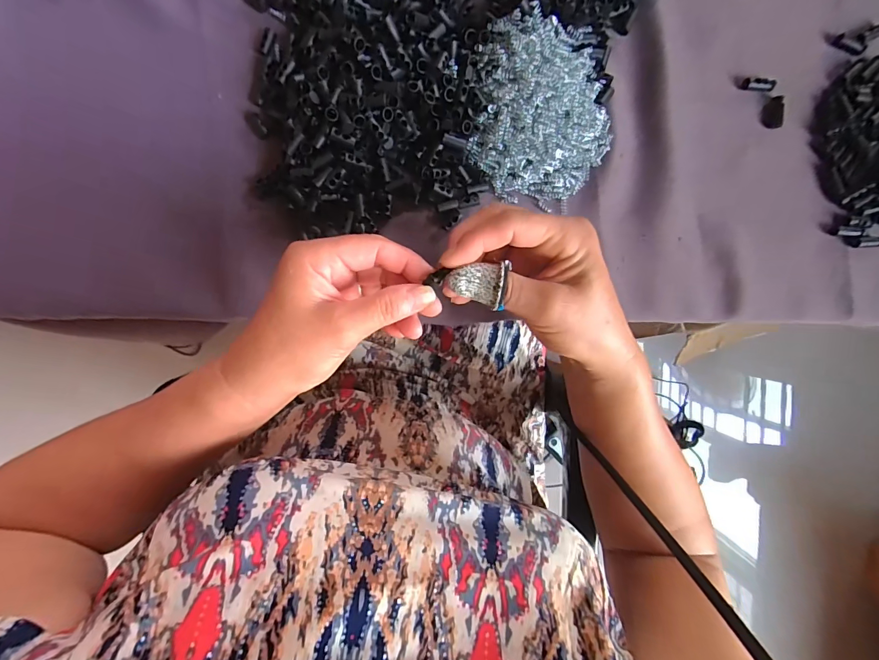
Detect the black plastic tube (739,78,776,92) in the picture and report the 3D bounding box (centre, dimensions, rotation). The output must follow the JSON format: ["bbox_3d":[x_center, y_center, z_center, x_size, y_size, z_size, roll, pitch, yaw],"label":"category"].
[{"bbox_3d":[0.267,-0.205,0.323,0.028,0.005,0.009,4,95,-3],"label":"black plastic tube"}]

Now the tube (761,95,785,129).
[{"bbox_3d":[0.282,-0.184,0.326,0.014,0.005,0.025,-1,94,-1],"label":"tube"}]

